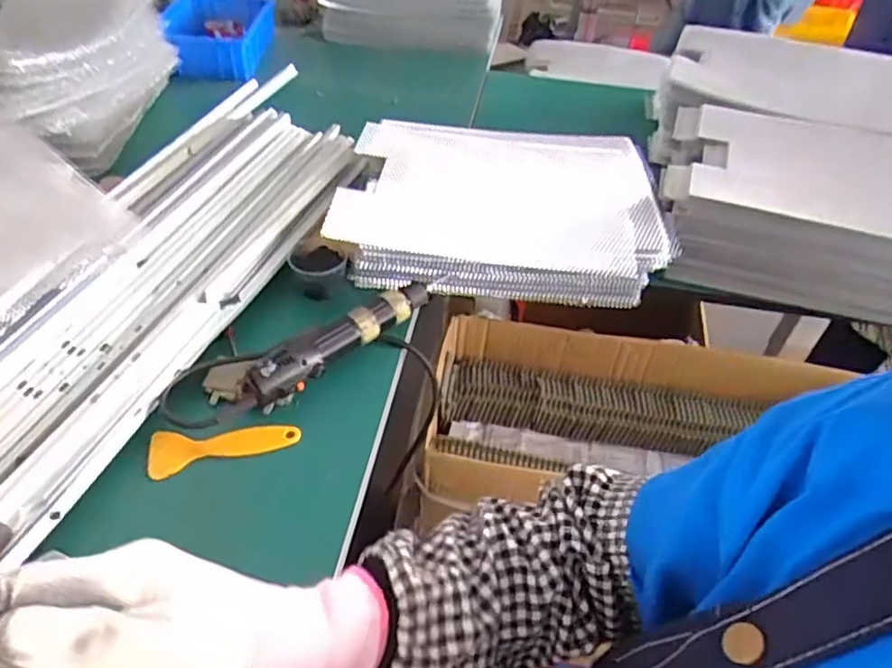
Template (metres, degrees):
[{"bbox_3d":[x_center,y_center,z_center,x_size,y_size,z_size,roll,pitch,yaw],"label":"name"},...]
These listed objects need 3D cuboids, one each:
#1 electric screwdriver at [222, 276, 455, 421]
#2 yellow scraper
[{"bbox_3d":[-0.112,0.006,0.646,0.269,0.044,0.042,-32,55,-33],"label":"electric screwdriver"},{"bbox_3d":[-0.200,0.101,0.584,0.129,0.012,0.042,-7,44,-13],"label":"yellow scraper"}]

